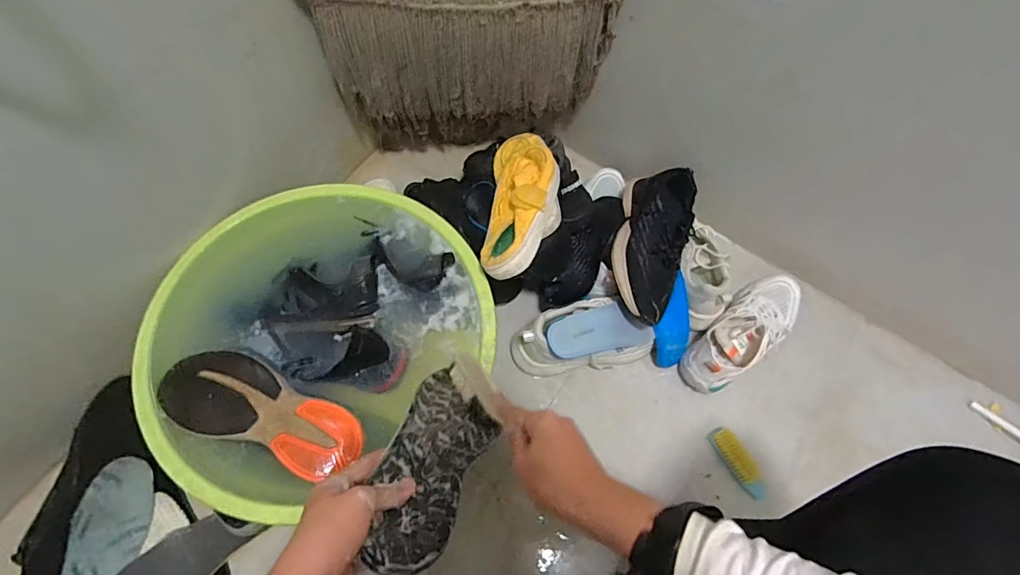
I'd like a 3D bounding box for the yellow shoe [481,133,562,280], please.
[{"bbox_3d":[0.023,-0.150,0.752,0.107,0.083,0.308,5,53,-1],"label":"yellow shoe"}]

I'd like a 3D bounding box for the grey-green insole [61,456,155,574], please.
[{"bbox_3d":[-0.566,0.391,0.675,0.092,0.023,0.285,18,63,-45],"label":"grey-green insole"}]

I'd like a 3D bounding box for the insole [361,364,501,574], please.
[{"bbox_3d":[-0.077,0.170,0.495,0.099,0.020,0.228,38,30,0],"label":"insole"}]

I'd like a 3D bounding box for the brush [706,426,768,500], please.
[{"bbox_3d":[0.372,0.284,0.793,0.035,0.032,0.117,-23,70,-13],"label":"brush"}]

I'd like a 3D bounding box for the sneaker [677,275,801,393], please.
[{"bbox_3d":[0.406,0.070,0.841,0.268,0.083,0.105,-34,73,-16],"label":"sneaker"}]

